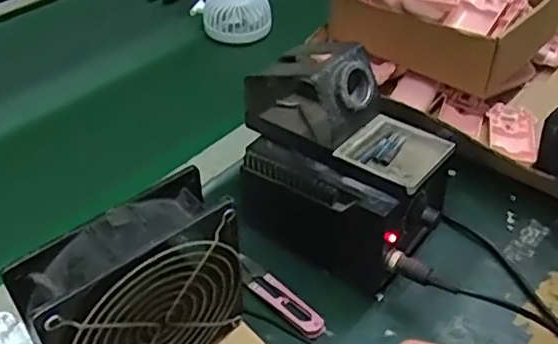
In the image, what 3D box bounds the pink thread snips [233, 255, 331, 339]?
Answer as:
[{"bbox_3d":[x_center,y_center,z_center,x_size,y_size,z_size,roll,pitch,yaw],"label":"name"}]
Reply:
[{"bbox_3d":[-0.002,0.096,0.499,0.023,0.014,0.104,-30,51,-31],"label":"pink thread snips"}]

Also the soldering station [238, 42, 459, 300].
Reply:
[{"bbox_3d":[0.050,-0.012,0.513,0.177,0.154,0.110,23,46,22],"label":"soldering station"}]

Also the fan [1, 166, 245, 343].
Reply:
[{"bbox_3d":[-0.081,0.074,0.359,0.117,0.113,0.044,-29,50,-31],"label":"fan"}]

